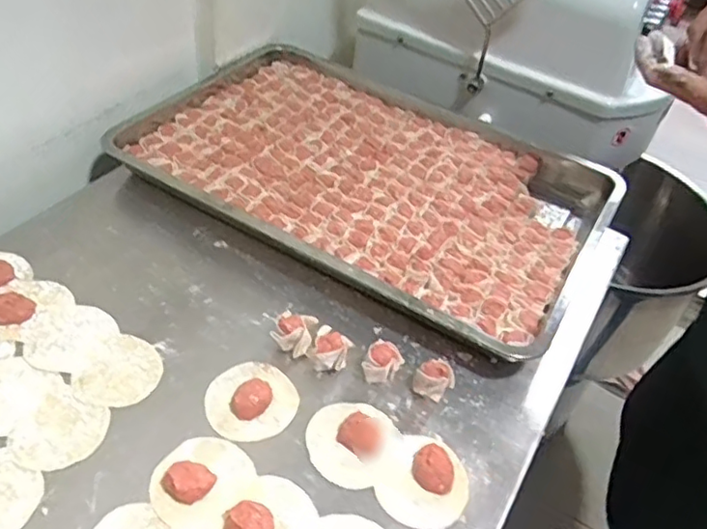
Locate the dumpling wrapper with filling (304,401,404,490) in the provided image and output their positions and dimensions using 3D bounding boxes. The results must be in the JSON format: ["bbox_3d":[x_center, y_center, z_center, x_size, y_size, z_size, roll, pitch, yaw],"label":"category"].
[{"bbox_3d":[-0.003,0.154,0.553,0.075,0.015,0.080,4,44,-4],"label":"dumpling wrapper with filling"}]

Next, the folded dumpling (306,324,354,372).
[{"bbox_3d":[-0.023,0.084,0.610,0.037,0.035,0.035,26,46,17],"label":"folded dumpling"}]

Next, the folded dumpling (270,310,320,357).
[{"bbox_3d":[-0.059,0.068,0.620,0.036,0.033,0.036,17,44,9],"label":"folded dumpling"}]

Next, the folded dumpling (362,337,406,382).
[{"bbox_3d":[0.028,0.098,0.603,0.031,0.034,0.035,28,47,19],"label":"folded dumpling"}]

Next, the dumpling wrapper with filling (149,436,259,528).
[{"bbox_3d":[-0.128,0.174,0.510,0.070,0.020,0.080,26,47,18],"label":"dumpling wrapper with filling"}]

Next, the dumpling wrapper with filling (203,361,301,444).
[{"bbox_3d":[-0.095,0.121,0.571,0.082,0.020,0.080,4,44,-4],"label":"dumpling wrapper with filling"}]

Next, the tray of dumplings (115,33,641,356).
[{"bbox_3d":[0.015,-0.126,0.816,0.600,0.045,0.398,27,47,18],"label":"tray of dumplings"}]

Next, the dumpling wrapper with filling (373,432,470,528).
[{"bbox_3d":[0.065,0.189,0.543,0.073,0.022,0.084,25,46,17],"label":"dumpling wrapper with filling"}]

